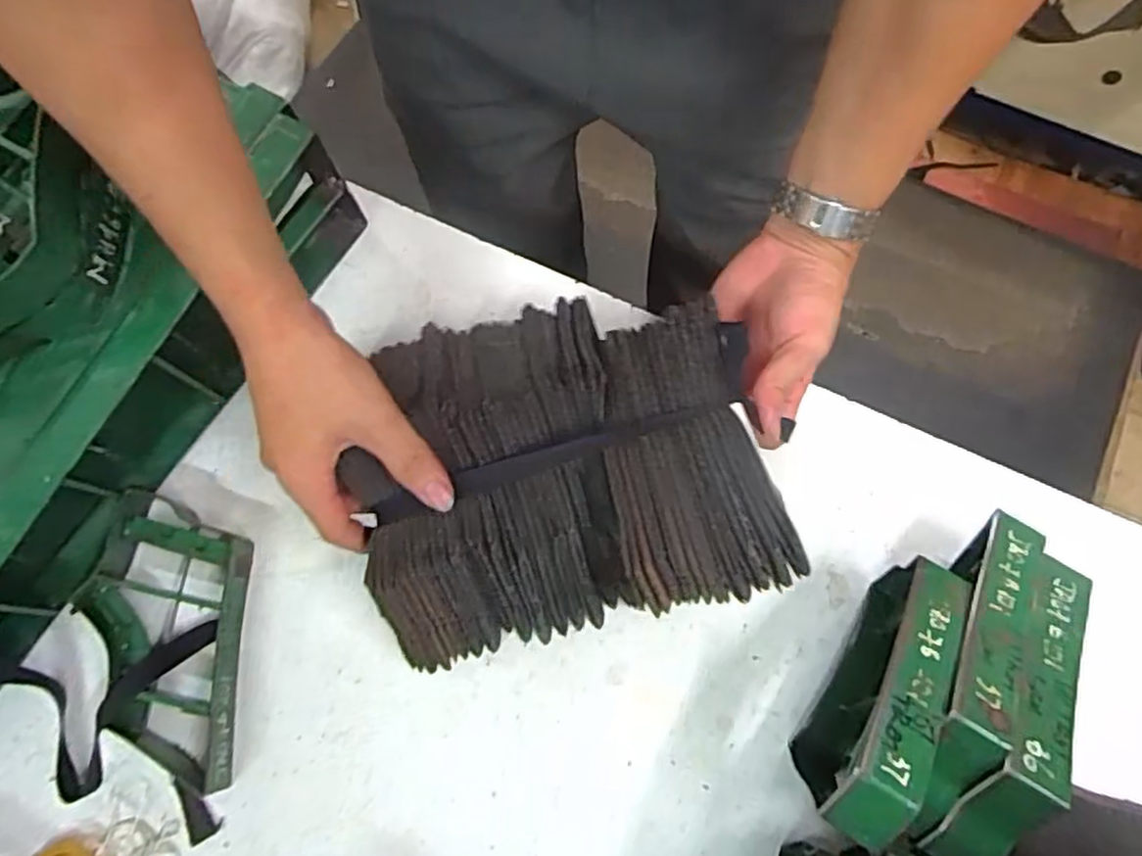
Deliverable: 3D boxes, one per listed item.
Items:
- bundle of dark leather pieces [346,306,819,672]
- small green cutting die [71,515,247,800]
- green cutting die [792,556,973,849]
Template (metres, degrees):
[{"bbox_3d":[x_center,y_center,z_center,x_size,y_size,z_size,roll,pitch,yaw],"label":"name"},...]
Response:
[{"bbox_3d":[-0.010,0.022,0.413,0.232,0.095,0.193,-13,72,-3],"label":"bundle of dark leather pieces"},{"bbox_3d":[-0.263,0.140,0.435,0.100,0.030,0.162,-2,72,0],"label":"small green cutting die"},{"bbox_3d":[0.175,0.145,0.382,0.030,0.114,0.149,33,75,11],"label":"green cutting die"}]

